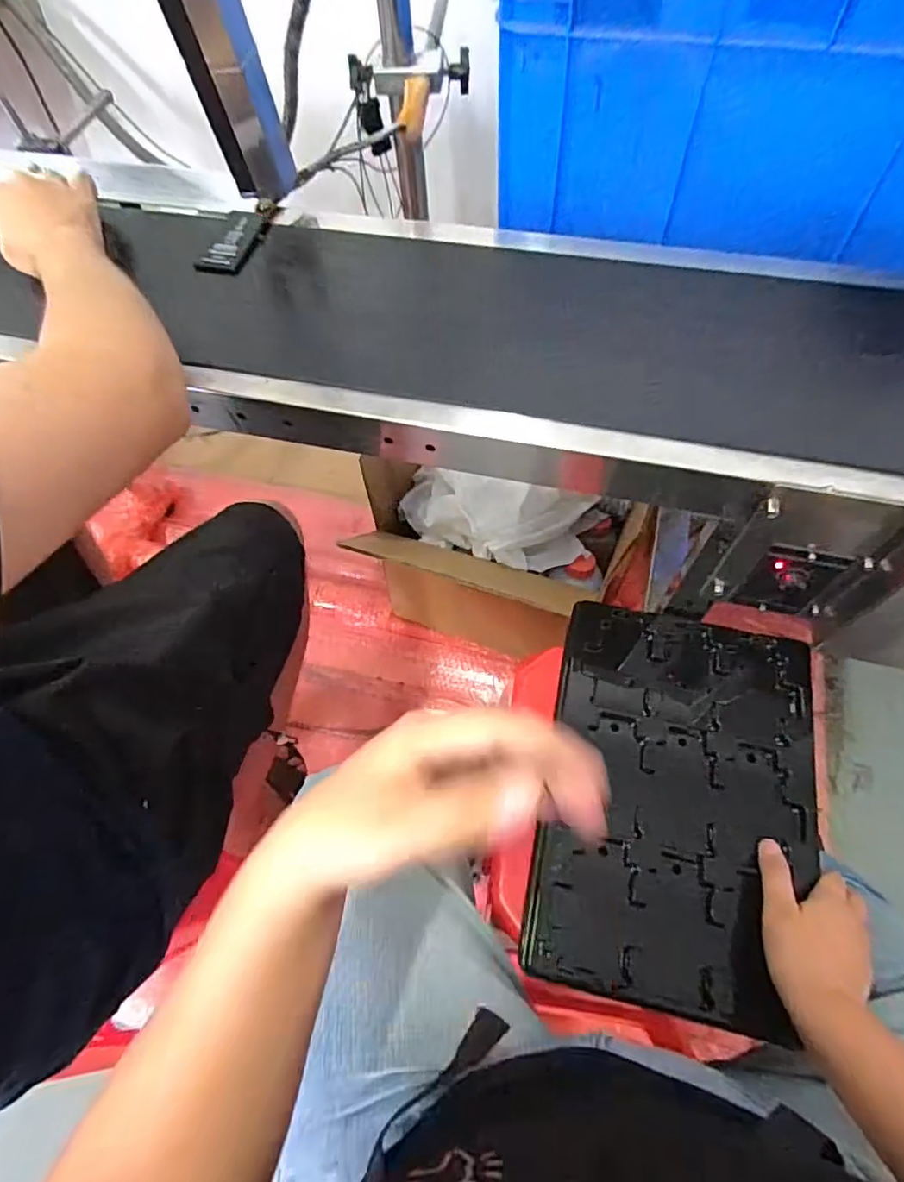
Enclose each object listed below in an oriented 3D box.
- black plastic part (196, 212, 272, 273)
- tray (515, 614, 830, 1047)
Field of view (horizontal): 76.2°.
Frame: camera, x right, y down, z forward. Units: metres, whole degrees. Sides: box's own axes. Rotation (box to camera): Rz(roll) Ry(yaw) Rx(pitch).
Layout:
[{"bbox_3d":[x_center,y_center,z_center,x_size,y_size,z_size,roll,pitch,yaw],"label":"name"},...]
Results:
[{"bbox_3d":[-0.205,-0.325,0.541,0.037,0.011,0.085,17,65,12],"label":"black plastic part"},{"bbox_3d":[0.202,0.177,0.514,0.224,0.021,0.329,10,64,8],"label":"tray"}]

